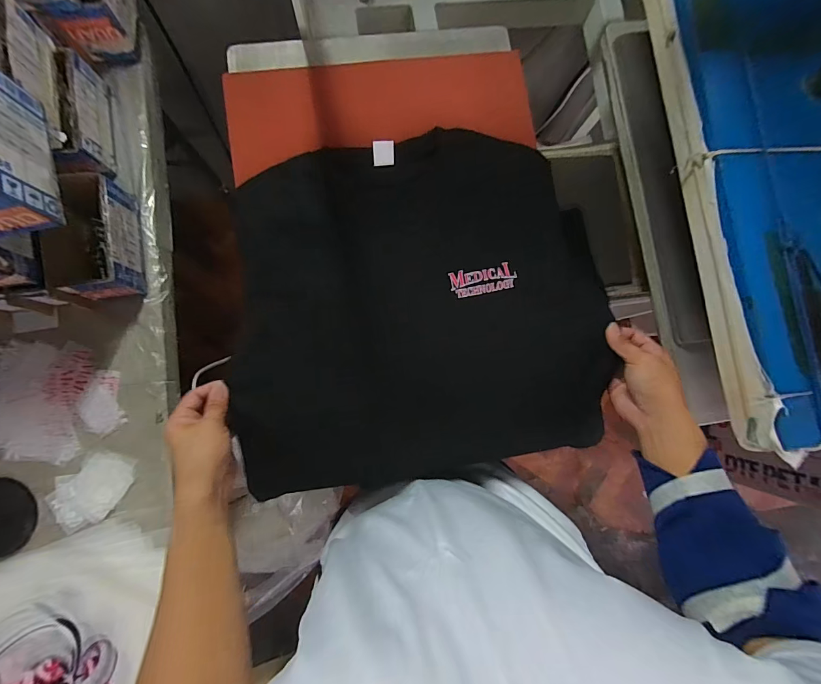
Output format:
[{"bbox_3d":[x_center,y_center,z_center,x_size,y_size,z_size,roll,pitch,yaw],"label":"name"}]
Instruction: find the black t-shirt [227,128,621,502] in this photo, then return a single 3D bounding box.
[{"bbox_3d":[0.025,-0.046,0.485,0.479,0.104,0.418,-5,85,-5],"label":"black t-shirt"}]

